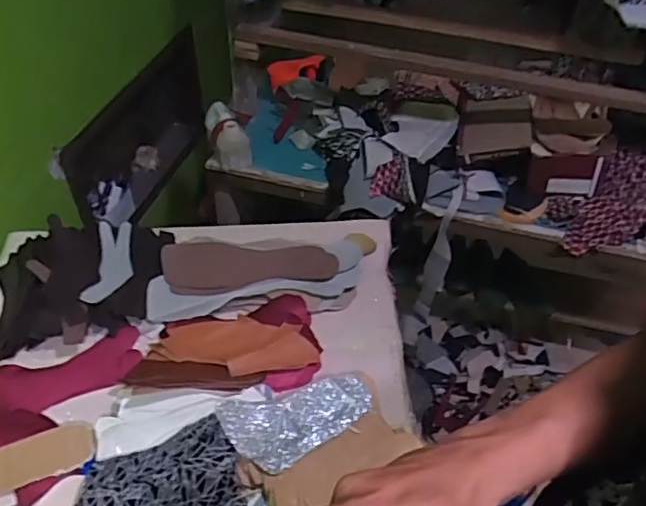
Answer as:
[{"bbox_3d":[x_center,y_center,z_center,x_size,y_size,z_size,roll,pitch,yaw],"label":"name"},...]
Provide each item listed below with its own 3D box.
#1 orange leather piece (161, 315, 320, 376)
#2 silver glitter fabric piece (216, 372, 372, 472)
[{"bbox_3d":[-0.112,0.126,0.809,0.203,0.021,0.087,5,47,4],"label":"orange leather piece"},{"bbox_3d":[-0.026,0.203,0.729,0.187,0.015,0.088,-12,68,-23],"label":"silver glitter fabric piece"}]

